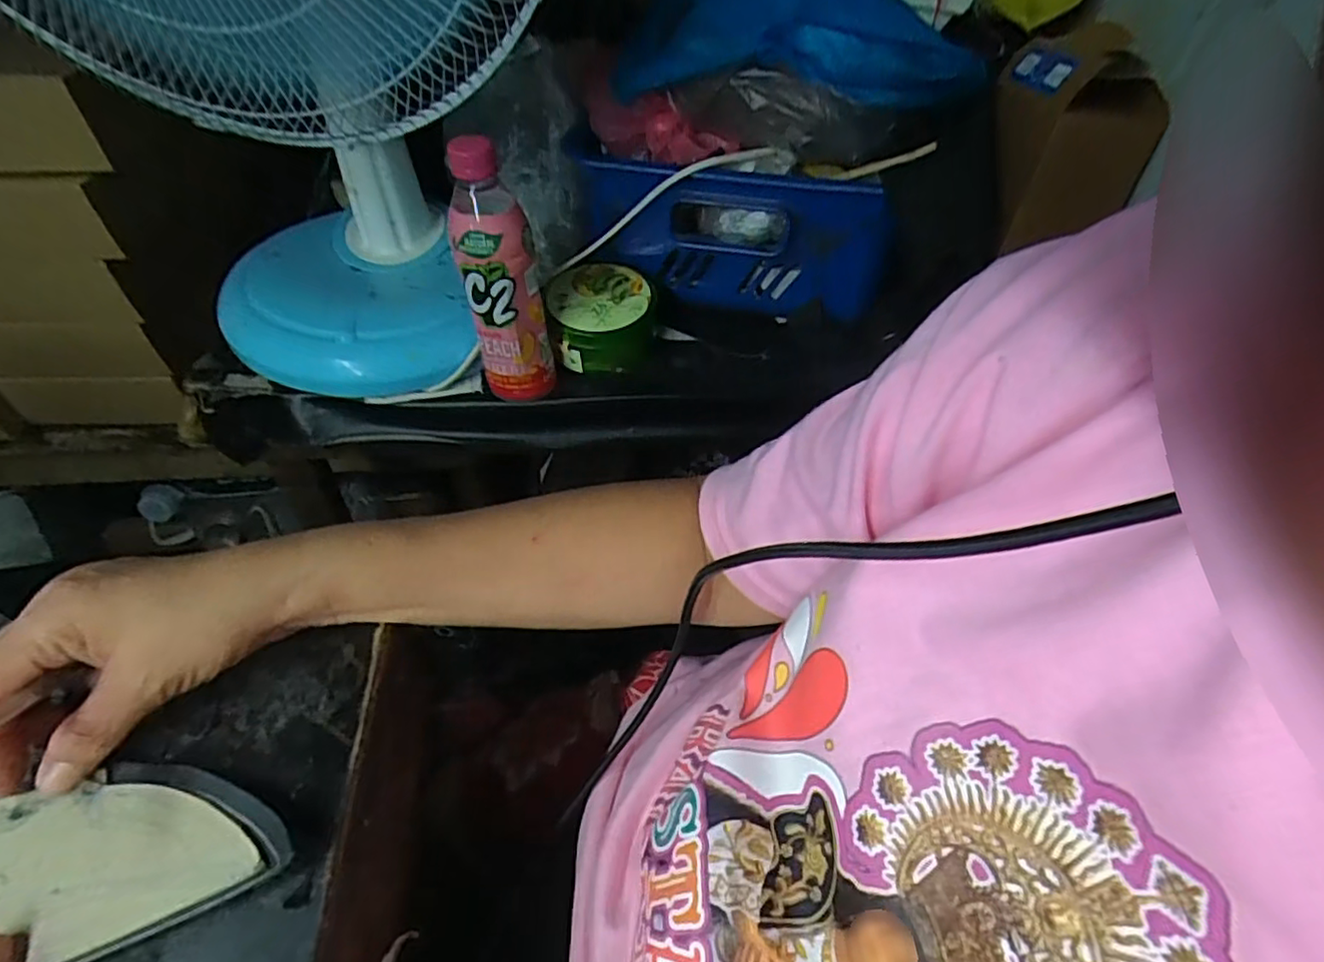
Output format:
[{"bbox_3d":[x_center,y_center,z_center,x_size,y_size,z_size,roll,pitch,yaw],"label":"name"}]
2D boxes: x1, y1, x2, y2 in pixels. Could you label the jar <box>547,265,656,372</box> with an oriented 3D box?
[{"bbox_3d":[-0.056,-0.154,0.597,0.093,0.059,0.089,-3,48,-5],"label":"jar"}]

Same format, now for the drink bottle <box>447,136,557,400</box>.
[{"bbox_3d":[-0.127,-0.160,0.505,0.062,0.201,0.050,-5,48,-6],"label":"drink bottle"}]

